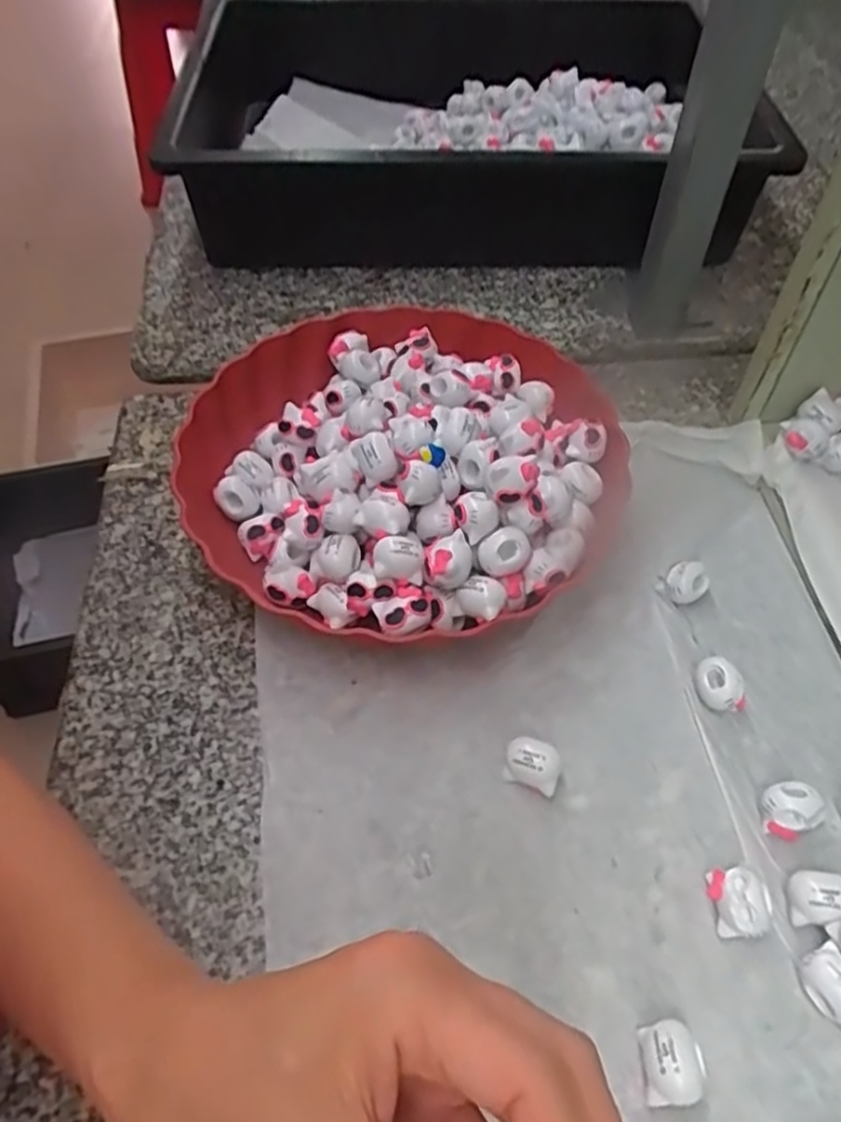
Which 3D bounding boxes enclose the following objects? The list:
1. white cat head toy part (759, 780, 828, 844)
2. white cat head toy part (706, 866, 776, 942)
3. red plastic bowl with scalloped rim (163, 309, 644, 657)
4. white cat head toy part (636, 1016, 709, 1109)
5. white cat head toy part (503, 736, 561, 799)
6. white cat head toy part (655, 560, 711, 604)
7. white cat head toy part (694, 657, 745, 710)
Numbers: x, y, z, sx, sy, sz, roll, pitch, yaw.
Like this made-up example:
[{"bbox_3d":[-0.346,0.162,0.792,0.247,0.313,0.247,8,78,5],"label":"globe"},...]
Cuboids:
[{"bbox_3d":[0.163,0.111,0.327,0.021,0.019,0.021,0,54,0],"label":"white cat head toy part"},{"bbox_3d":[0.132,0.140,0.304,0.021,0.019,0.025,-8,54,-5],"label":"white cat head toy part"},{"bbox_3d":[-0.008,-0.064,0.421,0.242,0.070,0.234,21,57,15],"label":"red plastic bowl with scalloped rim"},{"bbox_3d":[0.092,0.185,0.272,0.022,0.019,0.025,-7,54,-5],"label":"white cat head toy part"},{"bbox_3d":[0.052,0.094,0.339,0.025,0.019,0.019,18,56,14],"label":"white cat head toy part"},{"bbox_3d":[0.142,0.011,0.398,0.021,0.017,0.023,0,54,0],"label":"white cat head toy part"},{"bbox_3d":[0.147,0.063,0.363,0.027,0.019,0.019,34,61,23],"label":"white cat head toy part"}]

